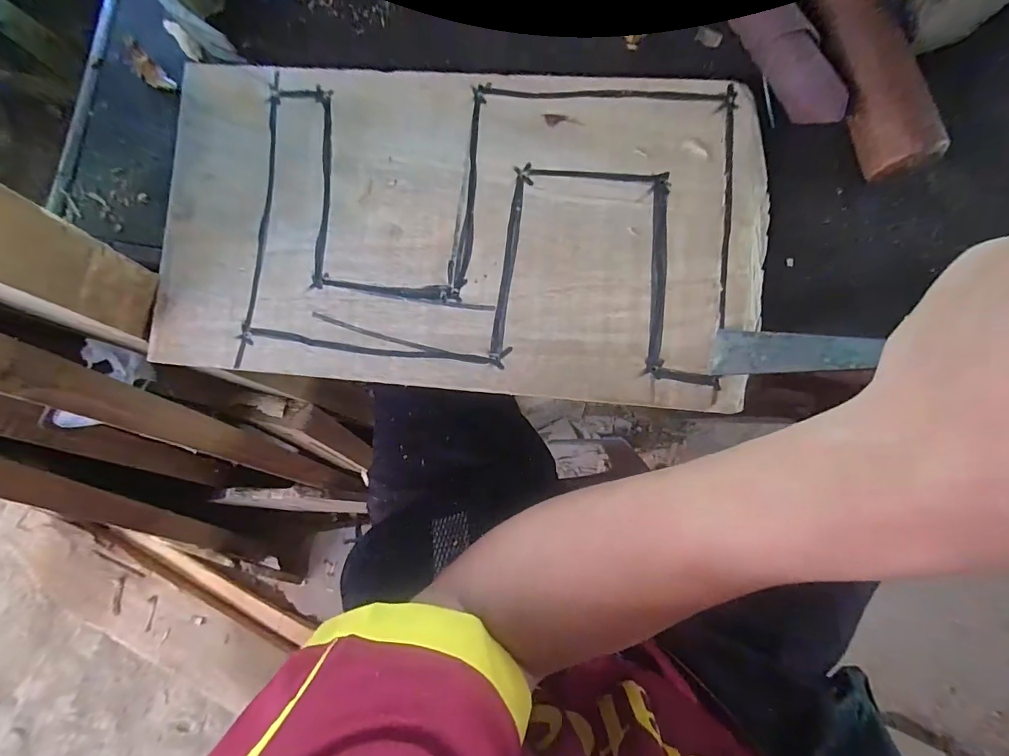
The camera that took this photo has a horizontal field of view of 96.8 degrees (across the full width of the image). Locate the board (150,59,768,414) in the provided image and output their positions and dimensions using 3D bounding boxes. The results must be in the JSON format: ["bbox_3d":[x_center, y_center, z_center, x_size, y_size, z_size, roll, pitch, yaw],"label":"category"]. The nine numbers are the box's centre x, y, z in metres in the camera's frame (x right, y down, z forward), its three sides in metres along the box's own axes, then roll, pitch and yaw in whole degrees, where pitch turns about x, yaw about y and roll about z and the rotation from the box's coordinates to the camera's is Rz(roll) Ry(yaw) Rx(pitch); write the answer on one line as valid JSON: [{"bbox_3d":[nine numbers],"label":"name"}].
[{"bbox_3d":[-0.029,-0.084,0.245,0.324,0.007,0.176,5,85,5],"label":"board"}]

